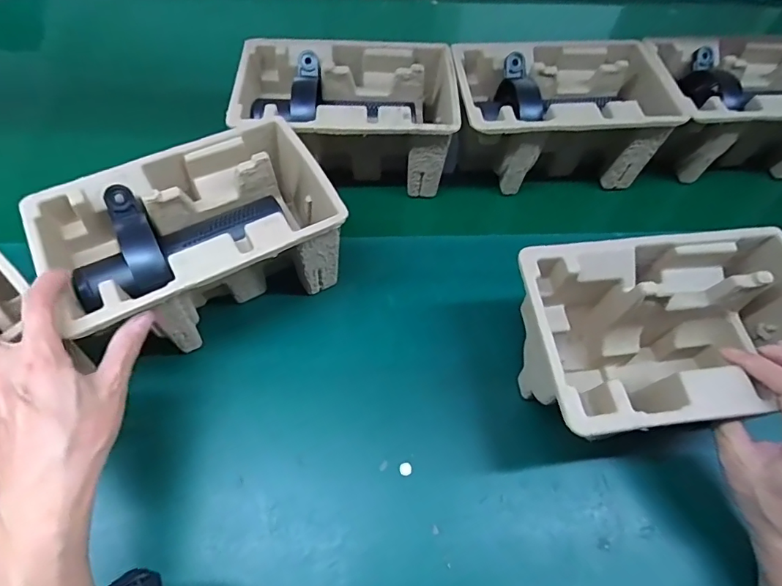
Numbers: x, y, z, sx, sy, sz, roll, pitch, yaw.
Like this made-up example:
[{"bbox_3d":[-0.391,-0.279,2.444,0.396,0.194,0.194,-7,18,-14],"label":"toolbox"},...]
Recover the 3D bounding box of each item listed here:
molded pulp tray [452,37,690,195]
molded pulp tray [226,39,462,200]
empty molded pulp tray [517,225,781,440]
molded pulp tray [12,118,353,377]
[{"bbox_3d":[0.177,-0.198,0.541,0.219,0.114,0.150,-2,61,-4],"label":"molded pulp tray"},{"bbox_3d":[-0.046,-0.190,0.526,0.224,0.103,0.140,-2,61,-4],"label":"molded pulp tray"},{"bbox_3d":[0.212,0.045,0.384,0.219,0.121,0.140,-4,55,-8],"label":"empty molded pulp tray"},{"bbox_3d":[-0.164,-0.041,0.417,0.216,0.105,0.144,-27,61,-22],"label":"molded pulp tray"}]

